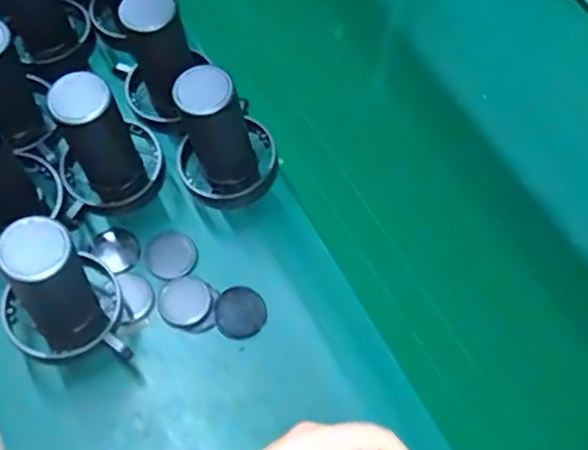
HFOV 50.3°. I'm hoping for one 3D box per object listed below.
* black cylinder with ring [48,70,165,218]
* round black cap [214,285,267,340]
[{"bbox_3d":[-0.178,-0.082,0.585,0.097,0.151,0.095,-11,63,-9],"label":"black cylinder with ring"},{"bbox_3d":[-0.052,0.085,0.608,0.049,0.009,0.048,2,61,-3],"label":"round black cap"}]

